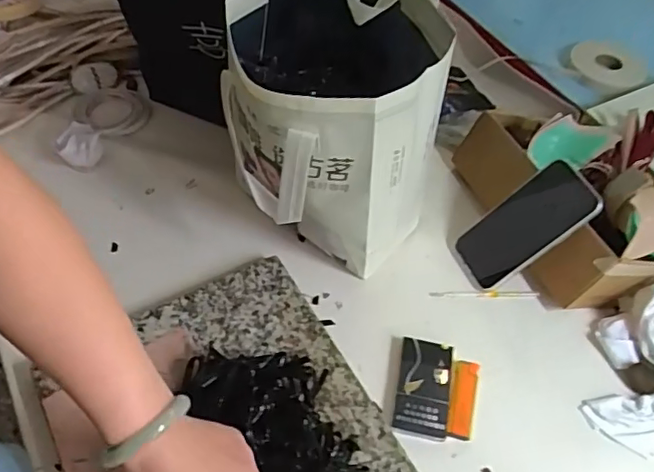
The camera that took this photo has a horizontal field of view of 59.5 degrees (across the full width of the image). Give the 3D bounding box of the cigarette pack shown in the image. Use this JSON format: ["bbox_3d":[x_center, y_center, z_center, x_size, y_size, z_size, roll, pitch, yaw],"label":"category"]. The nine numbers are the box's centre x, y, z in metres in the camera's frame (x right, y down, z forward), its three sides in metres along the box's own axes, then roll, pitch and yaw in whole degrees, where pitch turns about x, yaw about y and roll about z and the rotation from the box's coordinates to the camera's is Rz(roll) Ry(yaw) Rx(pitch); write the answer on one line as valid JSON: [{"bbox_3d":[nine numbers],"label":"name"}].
[{"bbox_3d":[0.100,0.157,0.592,0.054,0.013,0.101,12,55,3],"label":"cigarette pack"}]

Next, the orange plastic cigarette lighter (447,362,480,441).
[{"bbox_3d":[0.139,0.167,0.588,0.026,0.007,0.080,14,55,5],"label":"orange plastic cigarette lighter"}]

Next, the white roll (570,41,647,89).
[{"bbox_3d":[0.394,-0.241,0.807,0.113,0.021,0.089,-26,59,-21],"label":"white roll"}]

